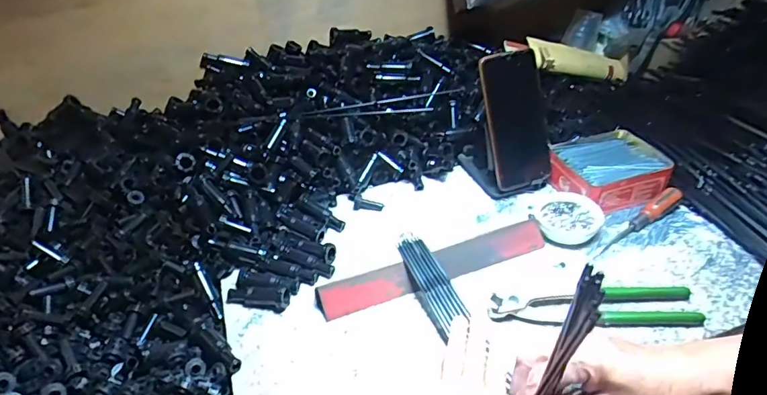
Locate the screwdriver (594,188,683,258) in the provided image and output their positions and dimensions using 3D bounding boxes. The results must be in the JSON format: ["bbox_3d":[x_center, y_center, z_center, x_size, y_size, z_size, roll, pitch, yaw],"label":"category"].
[{"bbox_3d":[0.299,0.026,0.570,0.145,0.025,0.018,-26,43,-26],"label":"screwdriver"}]

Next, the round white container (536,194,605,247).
[{"bbox_3d":[0.216,0.023,0.579,0.071,0.025,0.071,-3,38,2],"label":"round white container"}]

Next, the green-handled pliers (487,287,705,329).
[{"bbox_3d":[0.207,0.108,0.484,0.200,0.016,0.044,-2,38,3],"label":"green-handled pliers"}]

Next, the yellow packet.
[{"bbox_3d":[0.325,-0.222,0.802,0.197,0.037,0.035,4,33,-24],"label":"yellow packet"}]

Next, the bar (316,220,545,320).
[{"bbox_3d":[0.059,0.074,0.535,0.262,0.021,0.032,-16,39,-14],"label":"bar"}]

